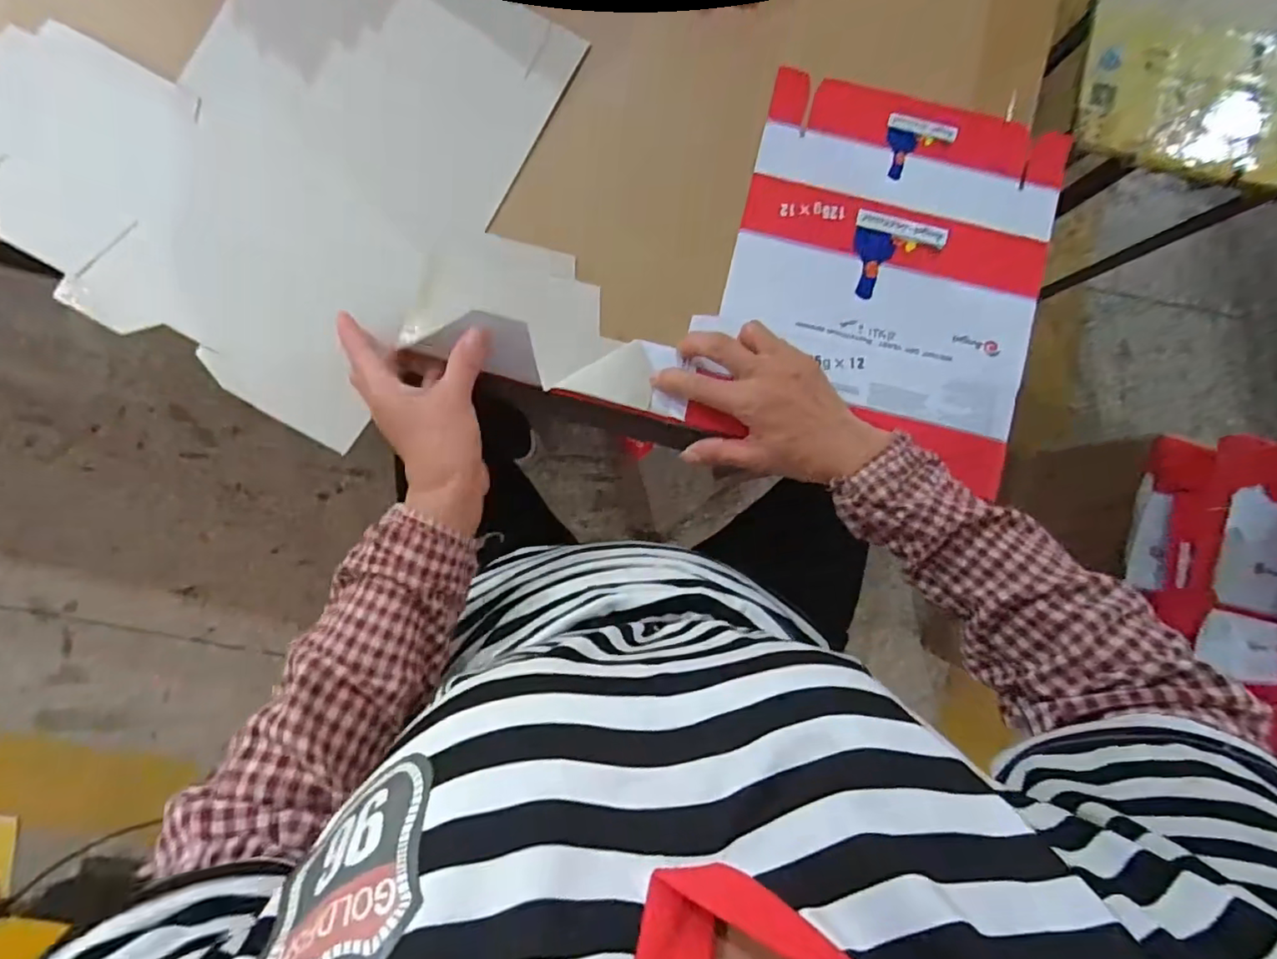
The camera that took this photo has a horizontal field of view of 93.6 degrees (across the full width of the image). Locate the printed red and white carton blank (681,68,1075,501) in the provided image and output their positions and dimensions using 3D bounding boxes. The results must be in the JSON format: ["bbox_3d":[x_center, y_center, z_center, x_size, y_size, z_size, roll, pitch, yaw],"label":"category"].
[{"bbox_3d":[0.190,-0.153,0.459,0.232,0.021,0.282,14,88,0],"label":"printed red and white carton blank"}]

